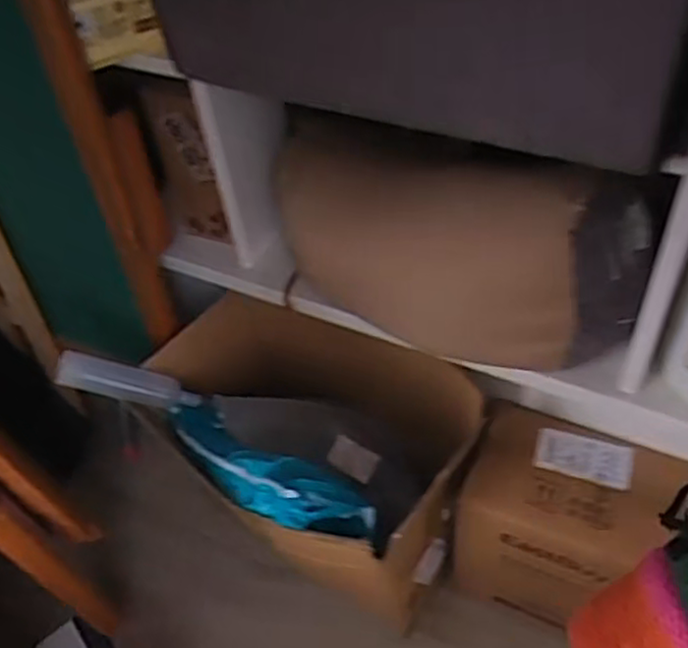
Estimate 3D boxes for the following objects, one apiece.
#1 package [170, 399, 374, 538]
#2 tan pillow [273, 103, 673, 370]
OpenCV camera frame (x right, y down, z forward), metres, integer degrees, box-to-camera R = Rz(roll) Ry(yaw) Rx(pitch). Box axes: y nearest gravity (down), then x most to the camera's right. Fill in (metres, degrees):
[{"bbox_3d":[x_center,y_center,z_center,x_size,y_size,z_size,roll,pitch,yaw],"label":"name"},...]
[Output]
[{"bbox_3d":[-0.131,0.199,1.013,0.382,0.123,0.123,26,55,26],"label":"package"},{"bbox_3d":[0.138,-0.101,0.836,0.437,0.295,0.170,7,49,12],"label":"tan pillow"}]

